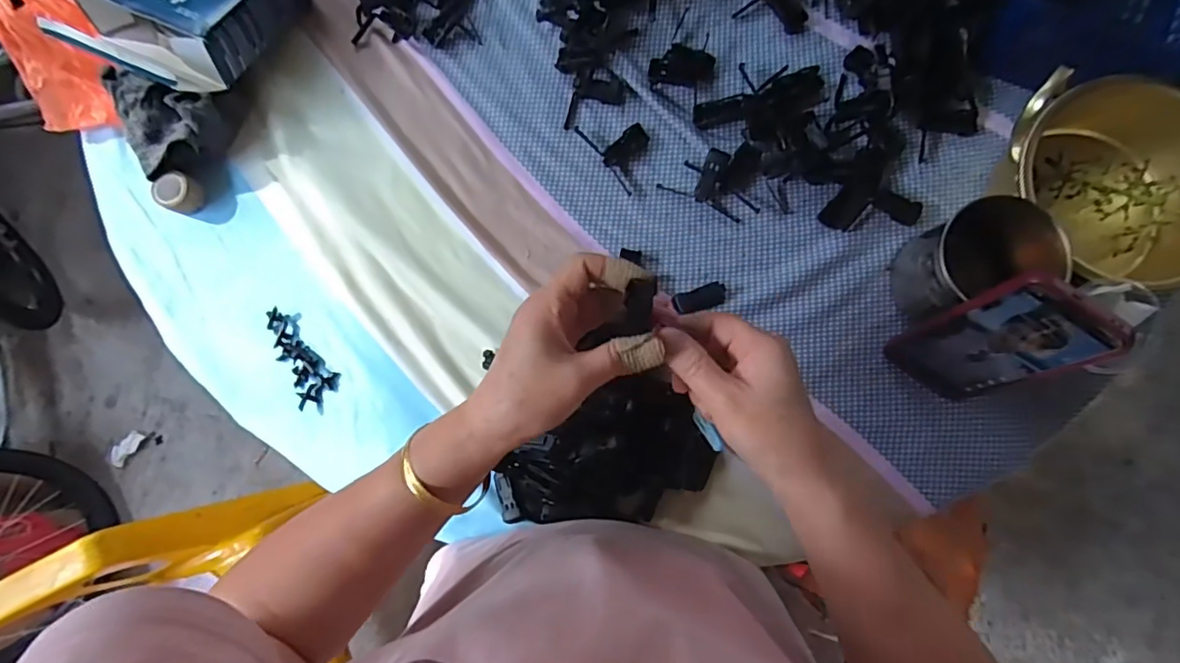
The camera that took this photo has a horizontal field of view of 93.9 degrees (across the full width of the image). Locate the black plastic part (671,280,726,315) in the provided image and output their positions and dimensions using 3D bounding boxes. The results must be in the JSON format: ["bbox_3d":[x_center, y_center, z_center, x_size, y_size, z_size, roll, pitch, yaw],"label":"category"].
[{"bbox_3d":[0.101,-0.030,0.501,0.047,0.008,0.020,-19,84,2],"label":"black plastic part"}]

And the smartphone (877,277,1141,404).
[{"bbox_3d":[0.300,0.012,0.413,0.078,0.157,0.010,39,70,8],"label":"smartphone"}]

